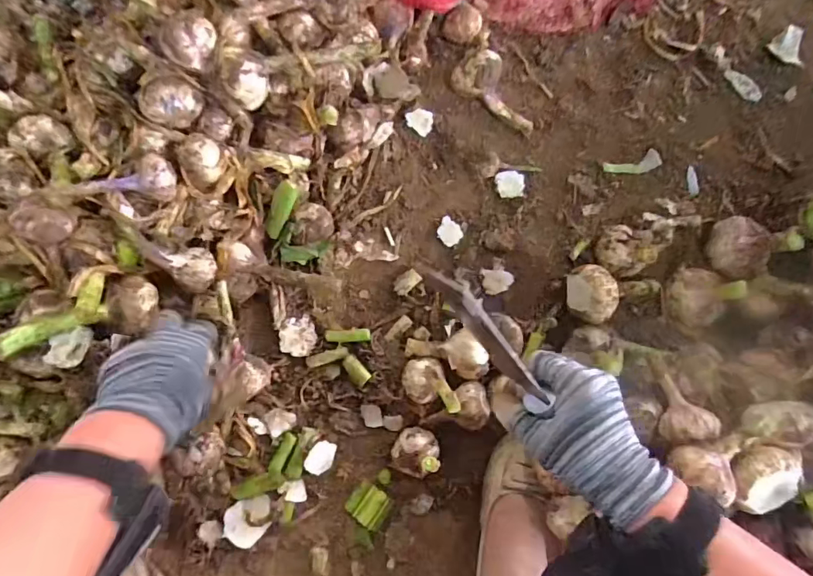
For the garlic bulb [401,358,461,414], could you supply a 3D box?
[{"bbox_3d":[0.021,0.100,0.477,0.042,0.047,0.058,-25,87,-4],"label":"garlic bulb"}]

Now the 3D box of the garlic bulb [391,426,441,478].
[{"bbox_3d":[0.009,0.166,0.465,0.041,0.081,0.046,36,85,0],"label":"garlic bulb"}]

